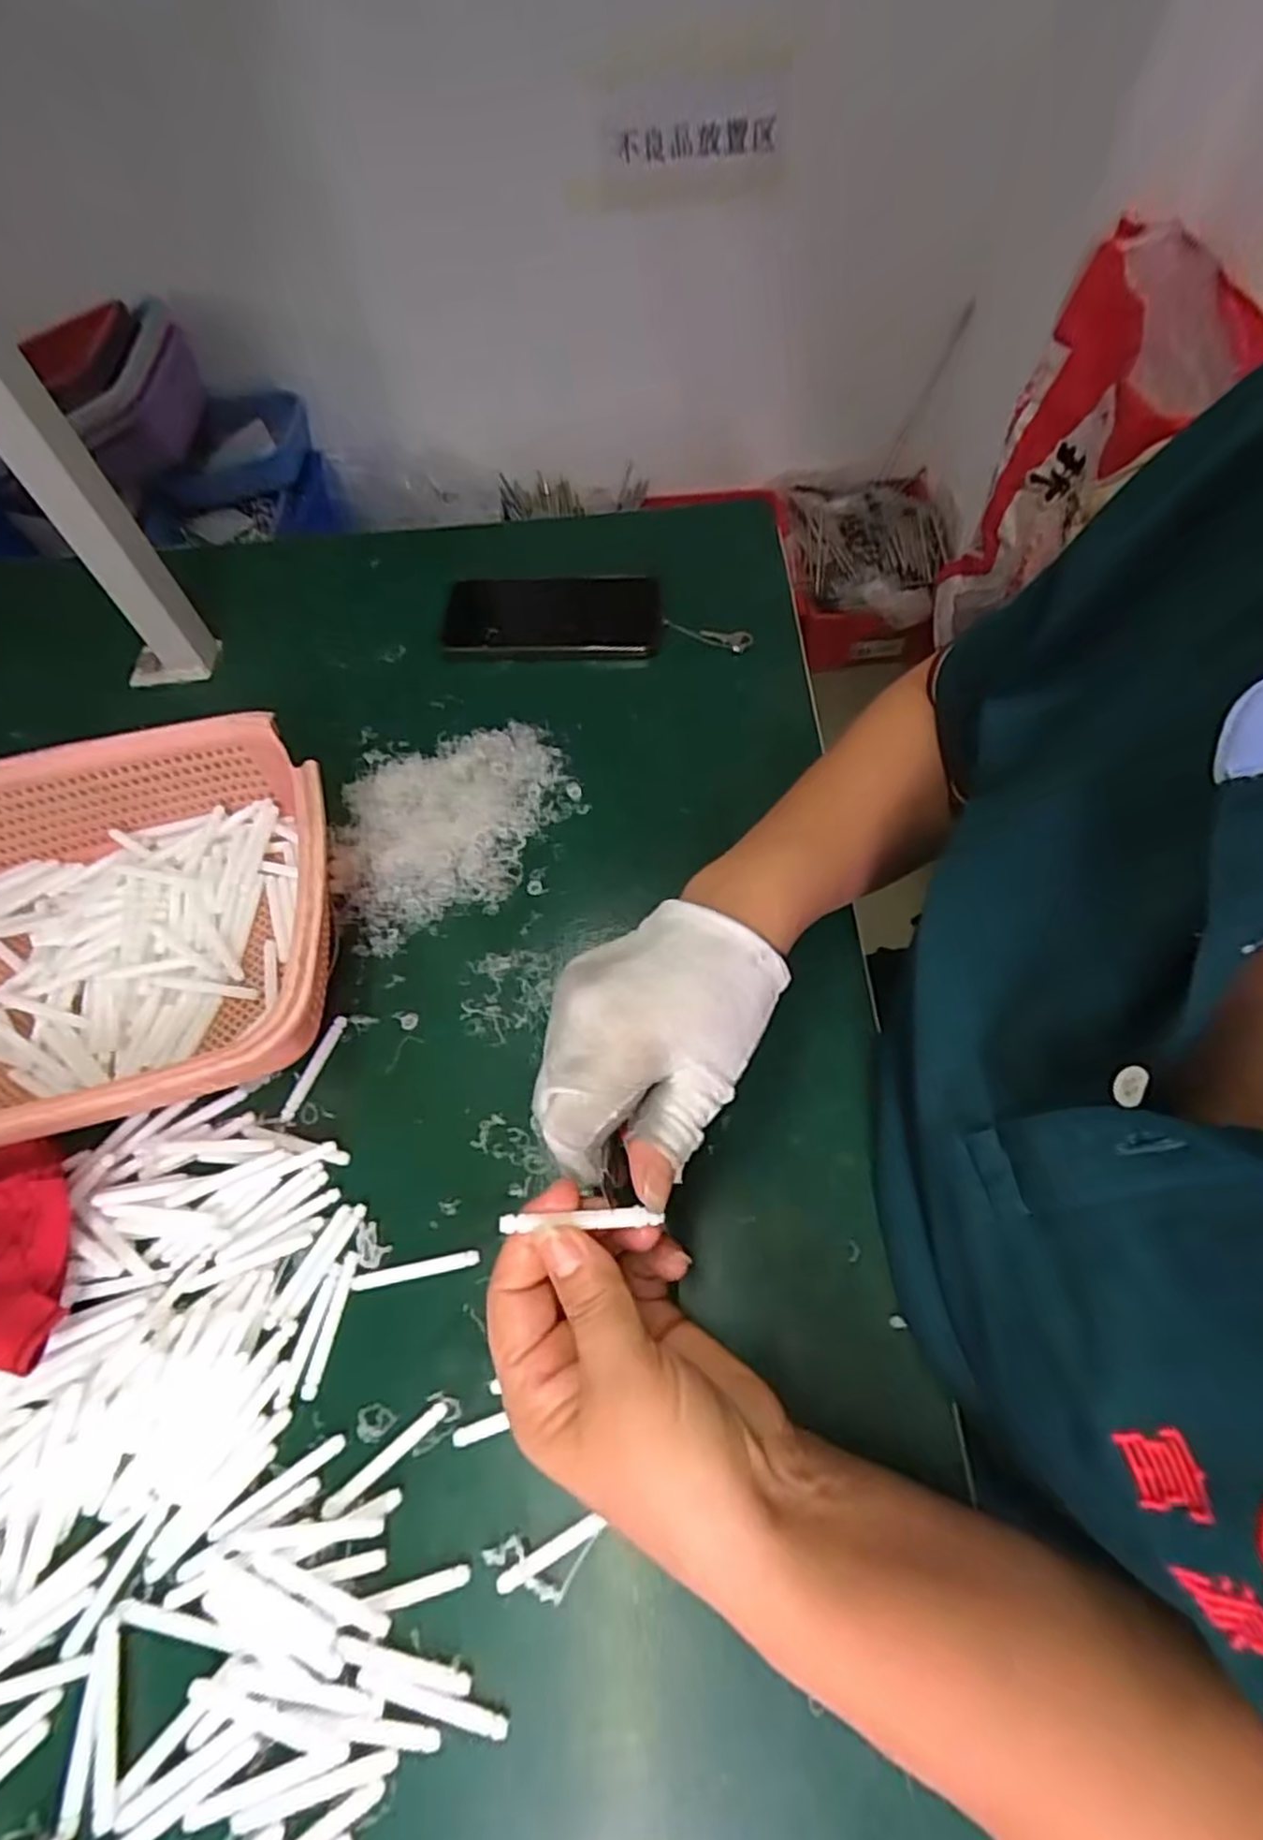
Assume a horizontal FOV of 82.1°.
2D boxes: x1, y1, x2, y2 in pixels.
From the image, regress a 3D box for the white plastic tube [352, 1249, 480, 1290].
[{"bbox_3d":[-0.101,0.163,0.339,0.059,0.004,0.007,-11,63,-4],"label":"white plastic tube"}]

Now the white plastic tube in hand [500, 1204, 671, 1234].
[{"bbox_3d":[-0.018,0.107,0.261,0.058,0.006,0.005,0,62,-10],"label":"white plastic tube in hand"}]

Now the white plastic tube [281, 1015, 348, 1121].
[{"bbox_3d":[-0.169,0.077,0.385,0.007,0.005,0.059,18,64,11],"label":"white plastic tube"}]

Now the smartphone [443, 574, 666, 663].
[{"bbox_3d":[-0.059,-0.226,0.534,0.157,0.009,0.079,1,63,2],"label":"smartphone"}]

